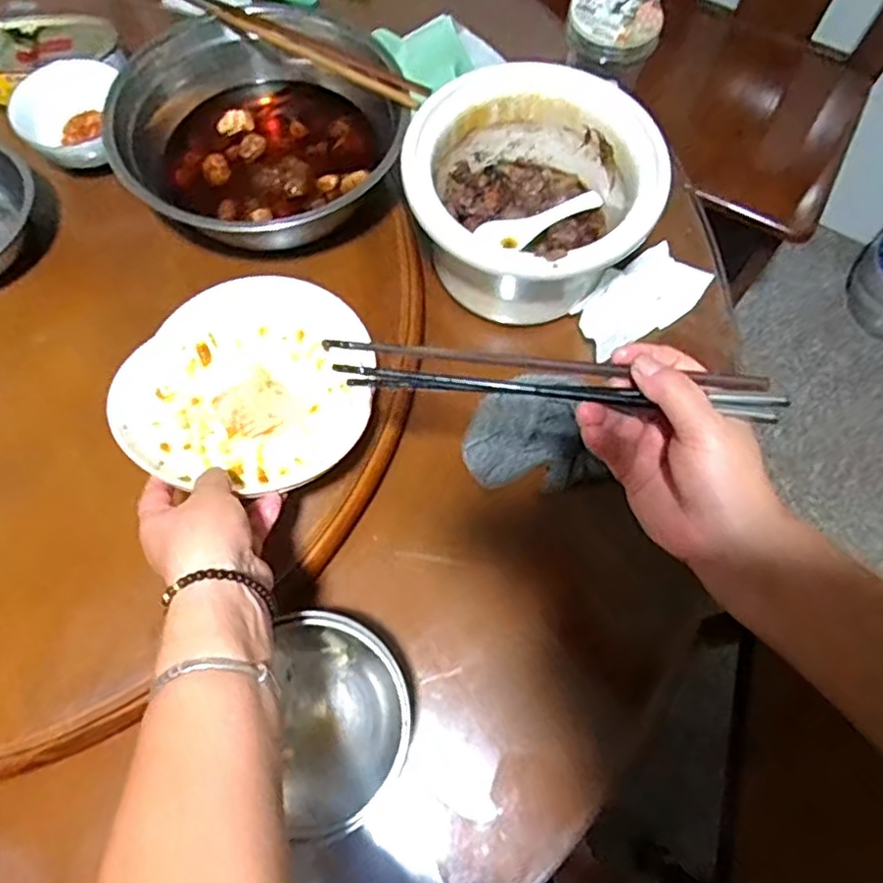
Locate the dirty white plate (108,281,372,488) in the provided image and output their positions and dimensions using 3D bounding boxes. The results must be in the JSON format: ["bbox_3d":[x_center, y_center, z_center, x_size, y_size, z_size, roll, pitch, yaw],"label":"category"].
[{"bbox_3d":[-0.141,-0.042,0.517,0.193,0.038,0.193,5,53,-7],"label":"dirty white plate"}]

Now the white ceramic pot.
[{"bbox_3d":[0.074,-0.203,0.611,0.203,0.126,0.206,0,67,-1],"label":"white ceramic pot"}]

